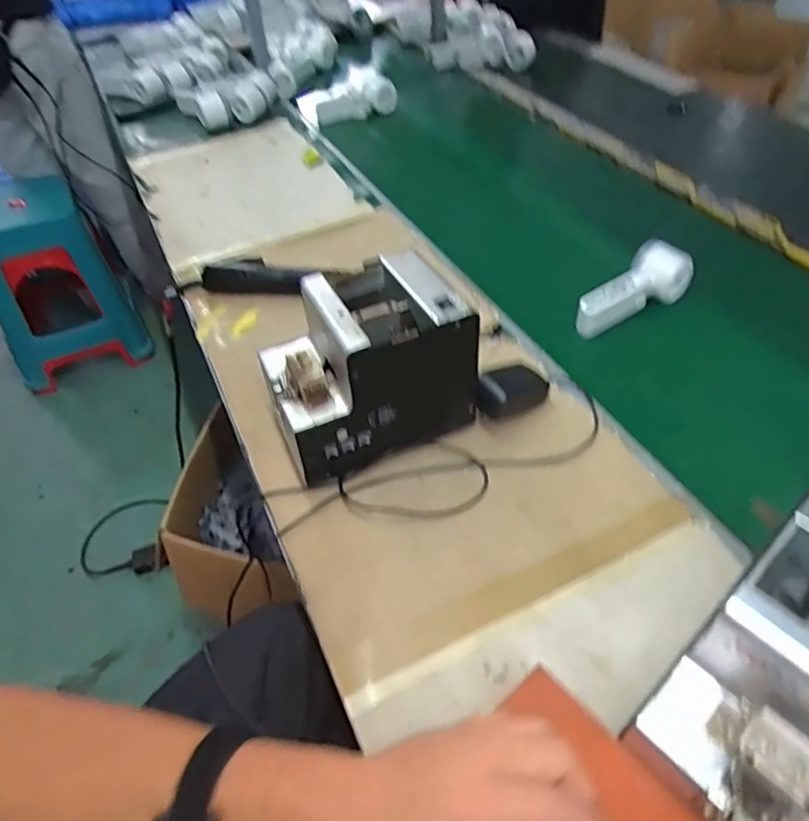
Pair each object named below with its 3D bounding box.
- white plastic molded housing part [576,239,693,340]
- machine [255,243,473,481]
[{"bbox_3d":[0.281,-0.149,0.729,0.159,0.067,0.053,-31,52,-25],"label":"white plastic molded housing part"},{"bbox_3d":[-0.039,-0.044,0.580,0.174,0.147,0.130,-21,49,-18],"label":"machine"}]

